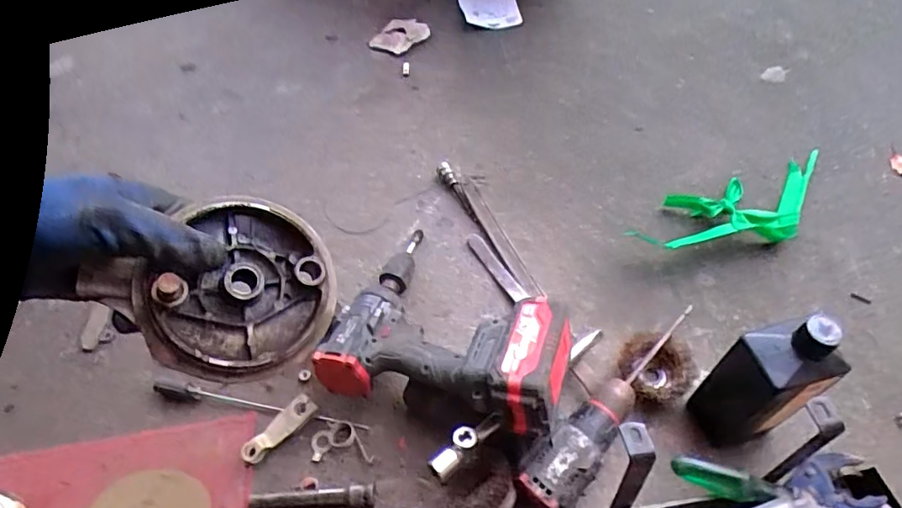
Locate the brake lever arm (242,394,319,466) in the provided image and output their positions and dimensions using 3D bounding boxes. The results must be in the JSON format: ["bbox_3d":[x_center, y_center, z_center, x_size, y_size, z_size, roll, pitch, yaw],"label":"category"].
[{"bbox_3d":[-0.183,0.186,0.579,0.027,0.023,0.084,34,62,26],"label":"brake lever arm"}]

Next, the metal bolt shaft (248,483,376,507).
[{"bbox_3d":[-0.138,0.240,0.541,0.123,0.017,0.020,0,58,3],"label":"metal bolt shaft"}]

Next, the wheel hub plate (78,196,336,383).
[{"bbox_3d":[-0.132,0.023,0.337,0.120,0.028,0.113,4,80,-23],"label":"wheel hub plate"}]

